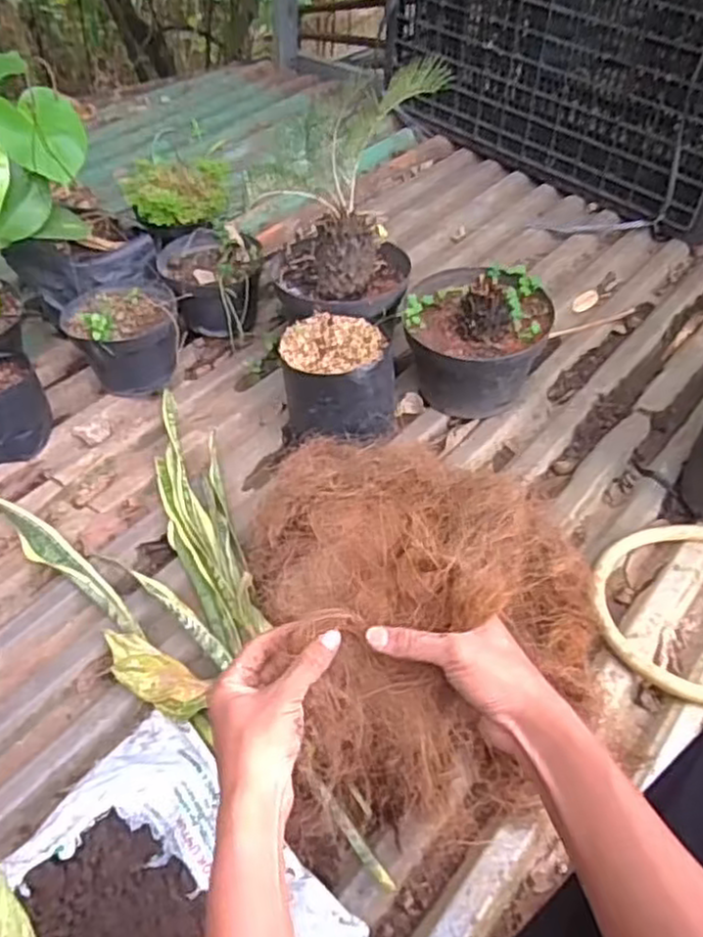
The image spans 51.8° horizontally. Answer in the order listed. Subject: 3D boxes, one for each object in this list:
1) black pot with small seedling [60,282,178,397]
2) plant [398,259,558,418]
[{"bbox_3d":[-0.360,-0.217,1.146,0.164,0.145,0.170,3,48,-3],"label":"black pot with small seedling"},{"bbox_3d":[0.187,-0.193,1.108,0.211,0.185,0.197,12,48,11],"label":"plant"}]

